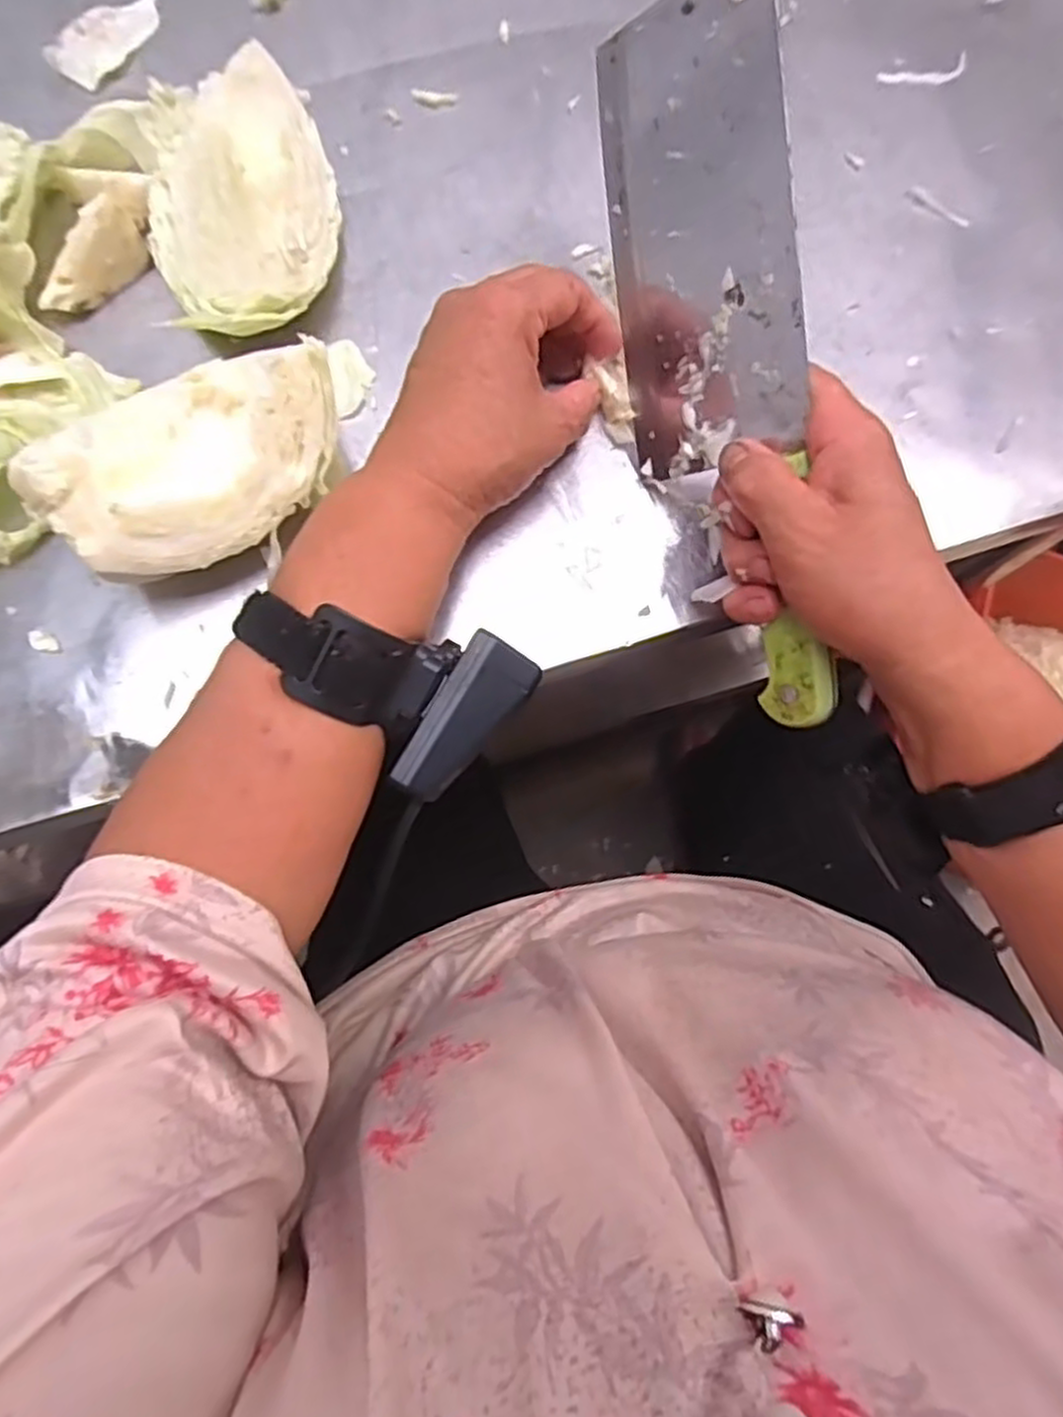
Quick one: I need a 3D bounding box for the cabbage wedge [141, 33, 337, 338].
[{"bbox_3d":[-0.137,-0.228,0.366,0.089,0.058,0.129,-8,75,-3],"label":"cabbage wedge"}]

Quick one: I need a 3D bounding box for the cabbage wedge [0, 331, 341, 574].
[{"bbox_3d":[-0.134,-0.097,0.323,0.120,0.061,0.069,-36,78,-10],"label":"cabbage wedge"}]

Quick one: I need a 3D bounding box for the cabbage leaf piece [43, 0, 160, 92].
[{"bbox_3d":[-0.233,-0.373,0.429,0.037,0.004,0.075,30,76,7],"label":"cabbage leaf piece"}]

